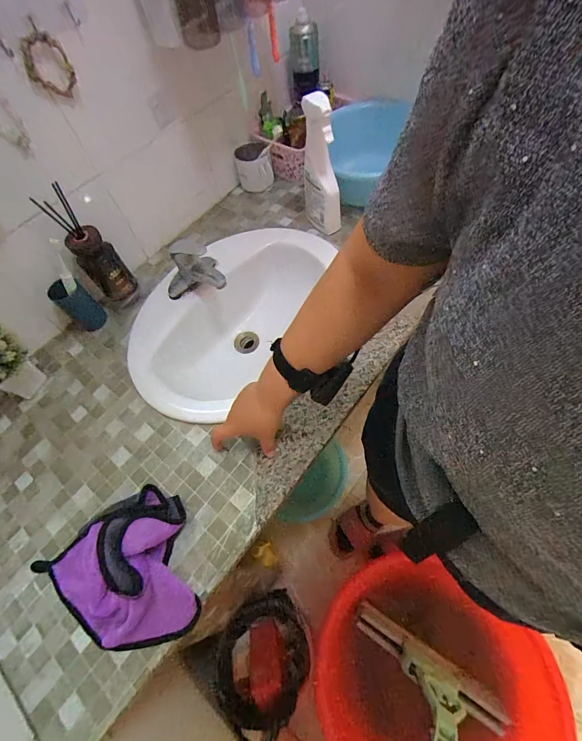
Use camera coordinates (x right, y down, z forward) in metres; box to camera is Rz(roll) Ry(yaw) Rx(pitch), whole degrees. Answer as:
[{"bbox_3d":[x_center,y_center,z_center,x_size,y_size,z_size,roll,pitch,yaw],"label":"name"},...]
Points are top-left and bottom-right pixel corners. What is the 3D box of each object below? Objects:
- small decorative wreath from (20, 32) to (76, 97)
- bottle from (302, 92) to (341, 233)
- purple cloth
[{"bbox_3d":[-0.360,-0.453,0.526,0.017,0.076,0.067,29,67,22],"label":"small decorative wreath"},{"bbox_3d":[0.059,-0.402,0.708,0.069,0.256,0.076,-9,59,2],"label":"bottle"},{"bbox_3d":[-0.243,0.281,0.486,0.203,0.045,0.194,-22,59,-6],"label":"purple cloth"}]

